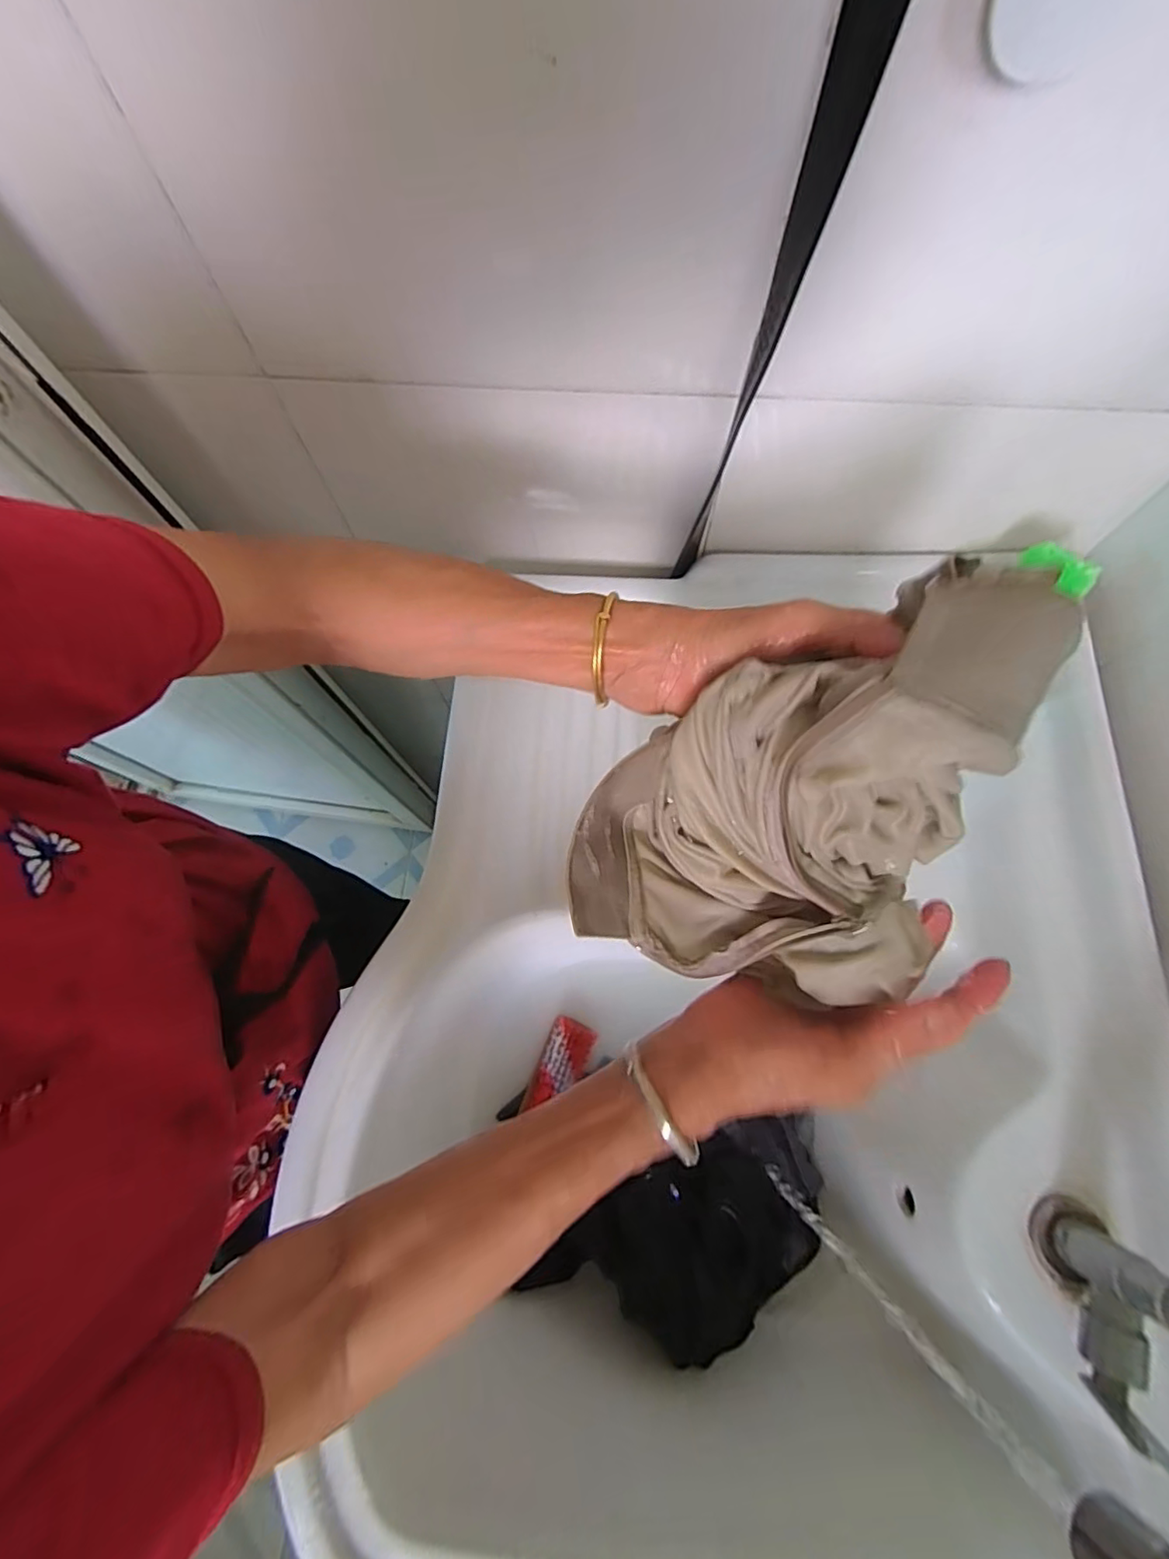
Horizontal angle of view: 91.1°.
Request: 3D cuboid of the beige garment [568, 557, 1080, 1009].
[{"bbox_3d":[0.078,0.017,0.268,0.158,0.190,0.141,7,71,4],"label":"beige garment"}]

